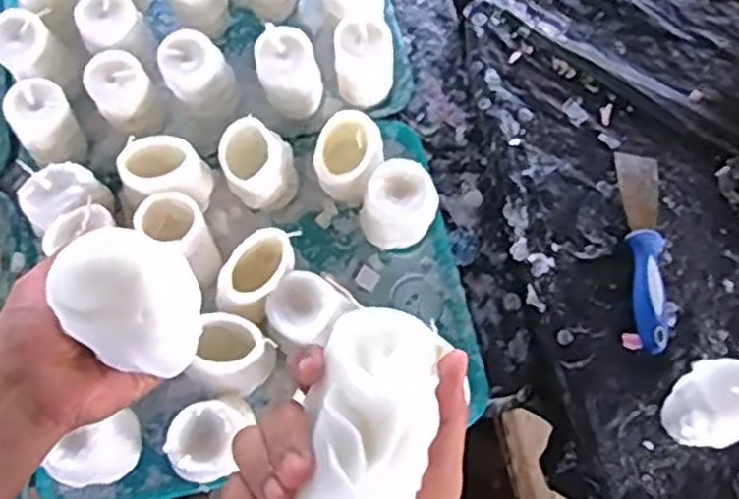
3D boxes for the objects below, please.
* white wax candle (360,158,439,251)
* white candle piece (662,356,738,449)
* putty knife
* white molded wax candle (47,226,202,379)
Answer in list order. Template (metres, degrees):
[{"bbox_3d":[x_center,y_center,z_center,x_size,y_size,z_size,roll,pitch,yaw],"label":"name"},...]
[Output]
[{"bbox_3d":[0.030,-0.039,0.770,0.079,0.106,0.065,-40,76,-12],"label":"white wax candle"},{"bbox_3d":[0.294,0.135,0.665,0.053,0.105,0.065,25,73,8],"label":"white candle piece"},{"bbox_3d":[0.276,-0.003,0.760,0.041,0.019,0.208,2,71,0],"label":"putty knife"},{"bbox_3d":[-0.141,0.031,0.461,0.073,0.062,0.080,0,72,1],"label":"white molded wax candle"}]

